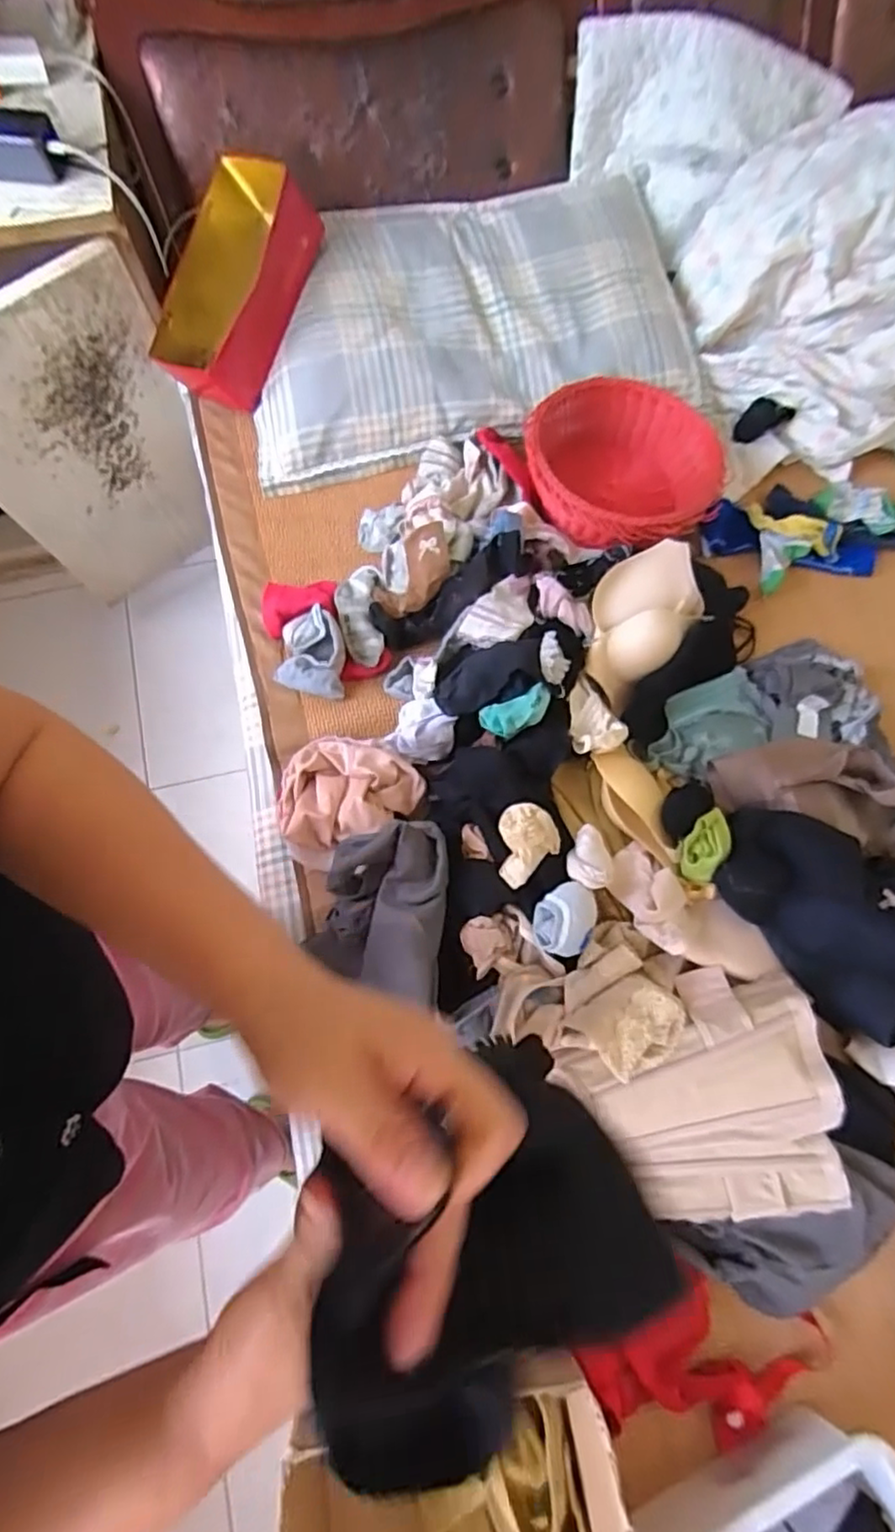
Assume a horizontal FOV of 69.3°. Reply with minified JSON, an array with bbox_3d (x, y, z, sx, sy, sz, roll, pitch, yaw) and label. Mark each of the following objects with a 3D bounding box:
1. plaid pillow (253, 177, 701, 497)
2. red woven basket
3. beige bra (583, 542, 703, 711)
[{"bbox_3d":[0.012,-0.677,0.984,0.677,0.137,0.390,-16,75,-6],"label":"plaid pillow"},{"bbox_3d":[0.244,-0.421,0.942,0.266,0.128,0.252,0,73,-2],"label":"red woven basket"},{"bbox_3d":[0.246,-0.191,0.839,0.125,0.082,0.200,37,76,9],"label":"beige bra"}]

